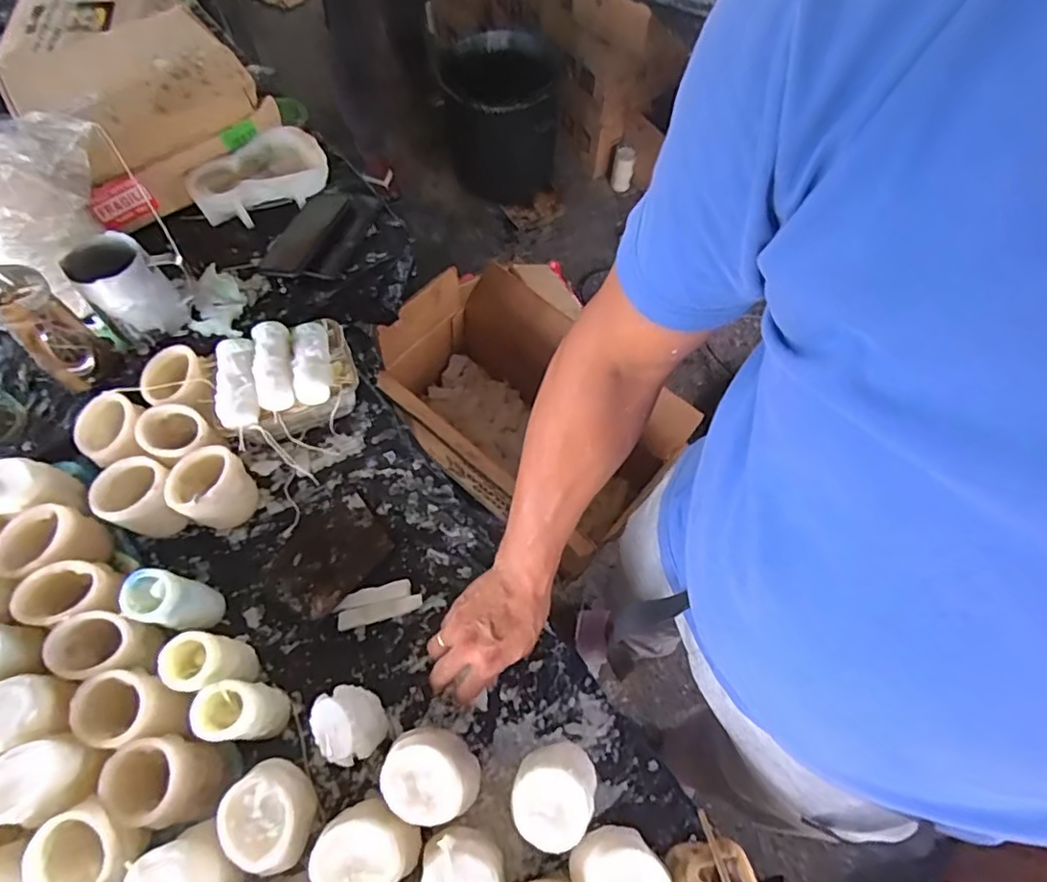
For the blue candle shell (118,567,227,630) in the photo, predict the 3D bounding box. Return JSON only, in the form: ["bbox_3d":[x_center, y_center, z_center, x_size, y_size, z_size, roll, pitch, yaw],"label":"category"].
[{"bbox_3d":[-0.347,0.164,0.605,0.059,0.102,0.052,13,64,5],"label":"blue candle shell"}]

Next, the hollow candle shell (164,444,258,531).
[{"bbox_3d":[-0.342,0.054,0.668,0.076,0.078,0.056,-37,70,-18],"label":"hollow candle shell"}]

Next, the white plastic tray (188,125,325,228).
[{"bbox_3d":[-0.365,-0.365,0.838,0.182,0.052,0.099,-35,69,-17],"label":"white plastic tray"}]

